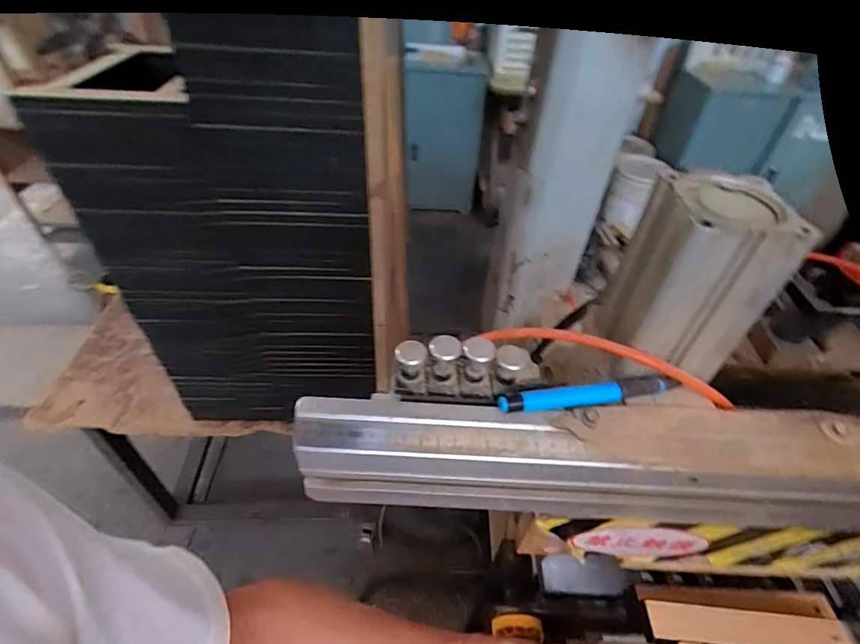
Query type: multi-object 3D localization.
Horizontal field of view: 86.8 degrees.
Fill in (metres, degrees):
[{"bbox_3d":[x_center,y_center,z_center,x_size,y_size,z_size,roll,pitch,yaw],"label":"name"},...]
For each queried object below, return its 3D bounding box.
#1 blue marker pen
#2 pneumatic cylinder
[{"bbox_3d":[0.104,0.046,0.292,0.121,0.011,0.012,-6,45,-10],"label":"blue marker pen"},{"bbox_3d":[0.155,-0.023,0.285,0.073,0.119,0.076,-6,45,-9],"label":"pneumatic cylinder"}]

